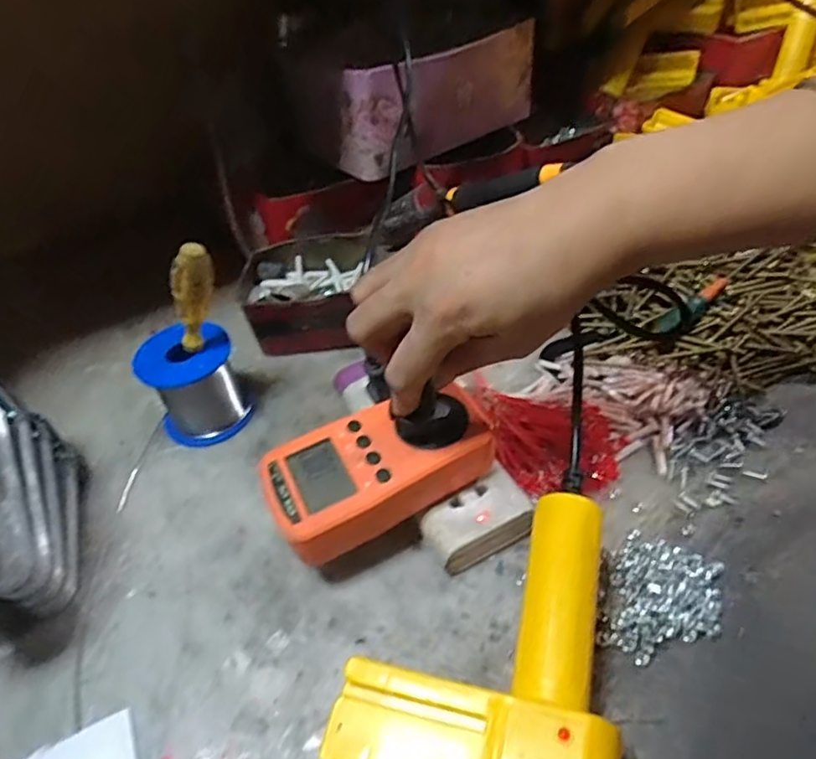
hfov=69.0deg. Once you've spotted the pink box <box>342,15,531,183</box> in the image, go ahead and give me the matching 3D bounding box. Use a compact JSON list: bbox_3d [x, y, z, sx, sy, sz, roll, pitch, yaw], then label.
[{"bbox_3d":[0.032,-0.256,0.537,0.208,0.088,0.054,-37,51,-27],"label":"pink box"}]

